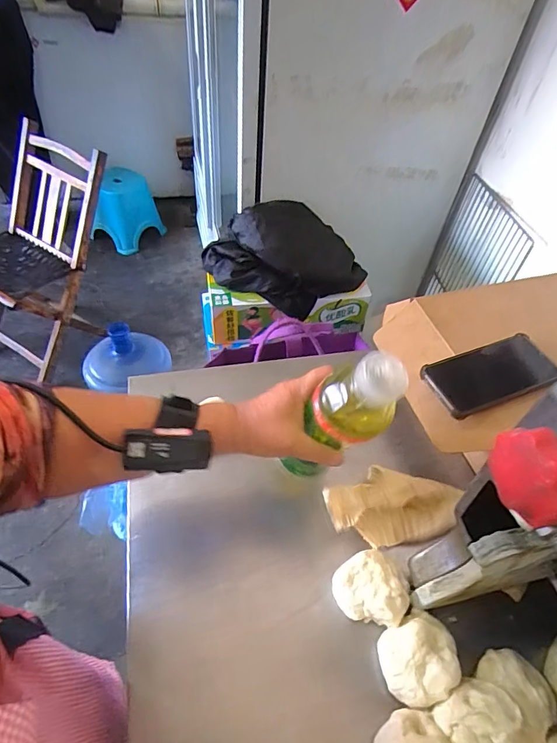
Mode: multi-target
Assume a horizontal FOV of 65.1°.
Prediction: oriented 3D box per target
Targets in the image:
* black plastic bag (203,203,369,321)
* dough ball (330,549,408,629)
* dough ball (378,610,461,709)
[{"bbox_3d":[0.005,-0.252,0.938,0.297,0.147,0.224,-14,53,-17],"label":"black plastic bag"},{"bbox_3d":[0.092,0.210,0.432,0.068,0.035,0.062,3,49,-3],"label":"dough ball"},{"bbox_3d":[0.127,0.255,0.390,0.067,0.041,0.060,-25,56,-24],"label":"dough ball"}]

